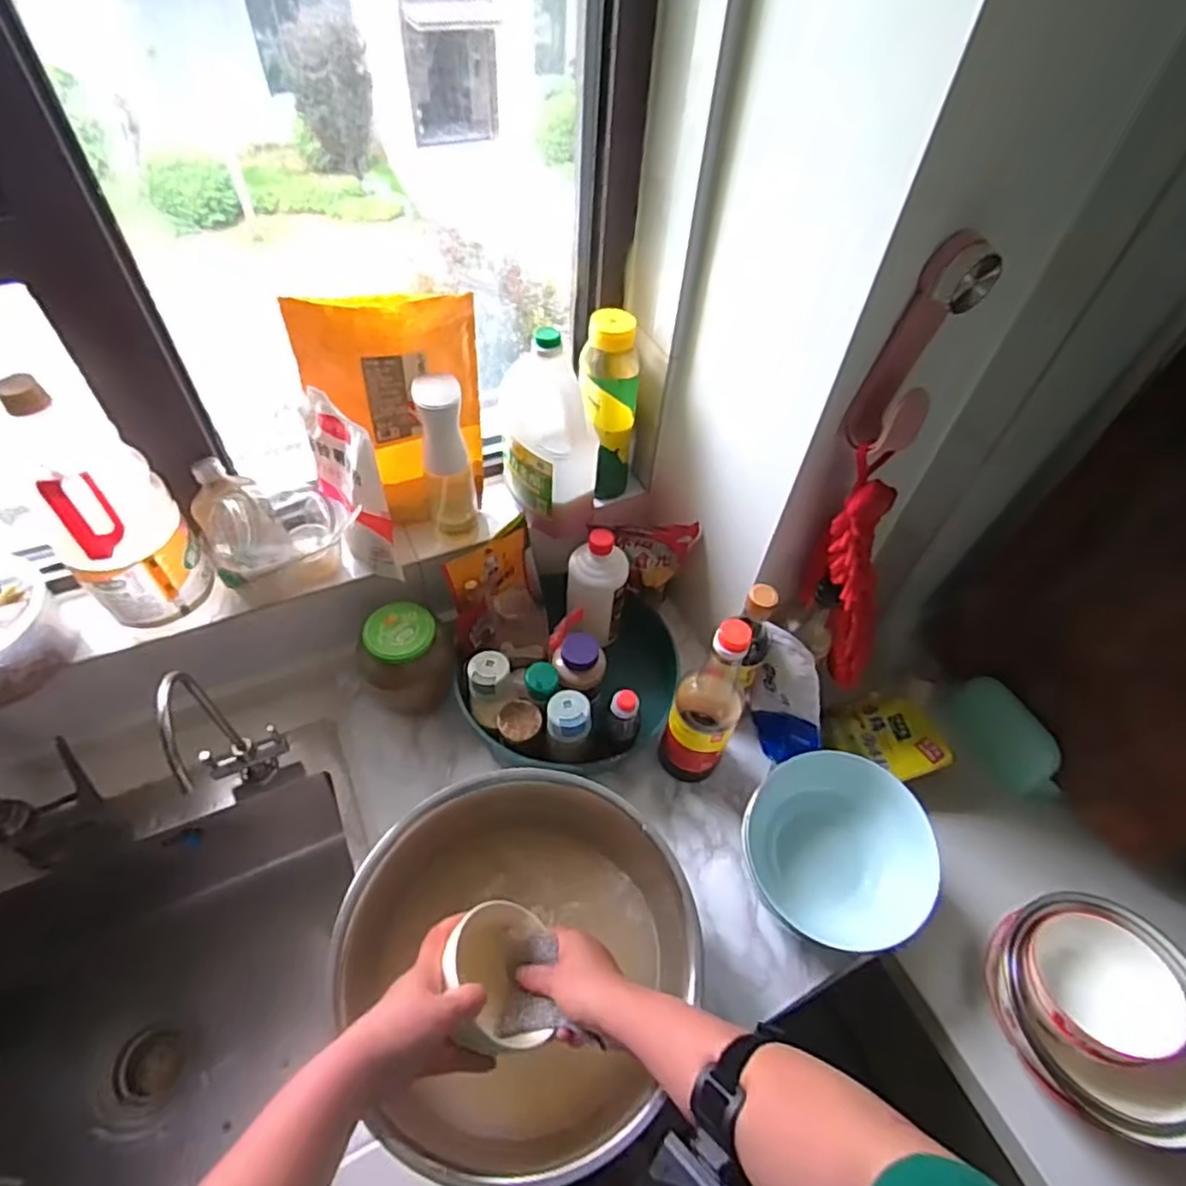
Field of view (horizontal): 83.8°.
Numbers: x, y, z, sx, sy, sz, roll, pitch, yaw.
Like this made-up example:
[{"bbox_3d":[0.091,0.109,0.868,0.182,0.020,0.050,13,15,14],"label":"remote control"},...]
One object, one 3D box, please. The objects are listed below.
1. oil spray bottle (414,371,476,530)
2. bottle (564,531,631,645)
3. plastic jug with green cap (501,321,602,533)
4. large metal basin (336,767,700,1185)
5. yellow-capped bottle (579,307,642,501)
[{"bbox_3d":[-0.167,-0.154,0.765,0.048,0.196,0.047,-3,52,-6],"label":"oil spray bottle"},{"bbox_3d":[0.004,-0.006,0.847,0.074,0.155,0.062,4,51,-1],"label":"bottle"},{"bbox_3d":[-0.057,-0.185,0.799,0.084,0.254,0.107,-23,57,-21],"label":"plastic jug with green cap"},{"bbox_3d":[-0.075,0.351,0.641,0.315,0.128,0.327,2,51,-2],"label":"large metal basin"},{"bbox_3d":[0.016,-0.226,0.835,0.072,0.234,0.070,10,52,4],"label":"yellow-capped bottle"}]

